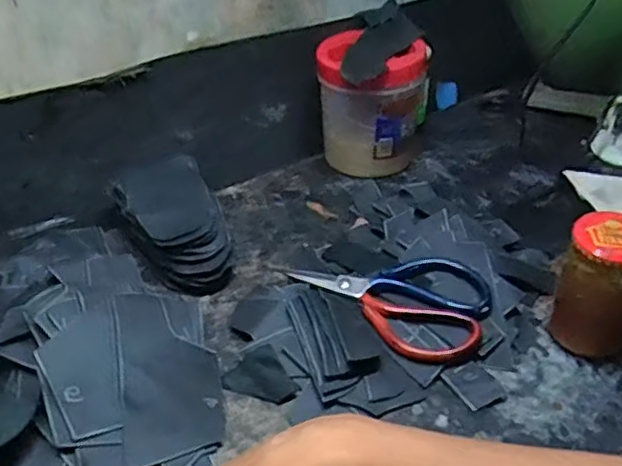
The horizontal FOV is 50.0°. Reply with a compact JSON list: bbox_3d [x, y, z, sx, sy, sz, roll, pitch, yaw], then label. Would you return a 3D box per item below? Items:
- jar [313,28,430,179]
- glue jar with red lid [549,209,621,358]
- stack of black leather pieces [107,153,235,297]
[{"bbox_3d":[0.071,-0.138,0.767,0.125,0.147,0.123,3,36,5],"label":"jar"},{"bbox_3d":[0.230,0.044,0.528,0.061,0.109,0.059,0,36,0],"label":"glue jar with red lid"},{"bbox_3d":[-0.132,-0.007,0.661,0.100,0.062,0.166,-16,39,-20],"label":"stack of black leather pieces"}]

